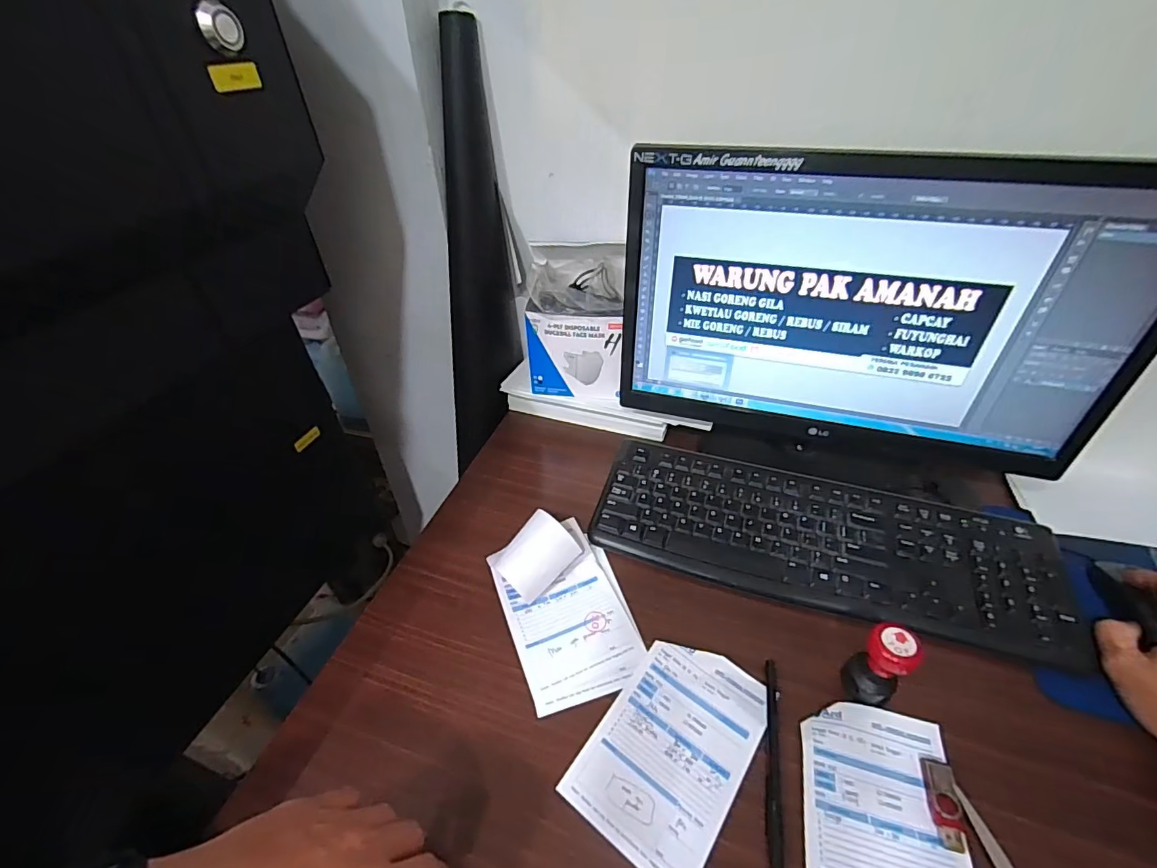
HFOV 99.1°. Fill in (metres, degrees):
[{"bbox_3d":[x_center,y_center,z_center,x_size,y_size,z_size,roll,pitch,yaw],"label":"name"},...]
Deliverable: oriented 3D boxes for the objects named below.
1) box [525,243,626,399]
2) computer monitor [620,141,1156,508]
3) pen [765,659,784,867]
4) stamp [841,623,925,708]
[{"bbox_3d":[-0.004,-0.132,0.618,0.110,0.161,0.096,8,46,12],"label":"box"},{"bbox_3d":[0.261,-0.102,0.477,0.432,0.284,0.070,13,43,16],"label":"computer monitor"},{"bbox_3d":[0.147,0.245,0.370,0.011,0.005,0.147,9,43,12],"label":"pen"},{"bbox_3d":[0.237,0.179,0.384,0.037,0.067,0.036,33,53,32],"label":"stamp"}]

